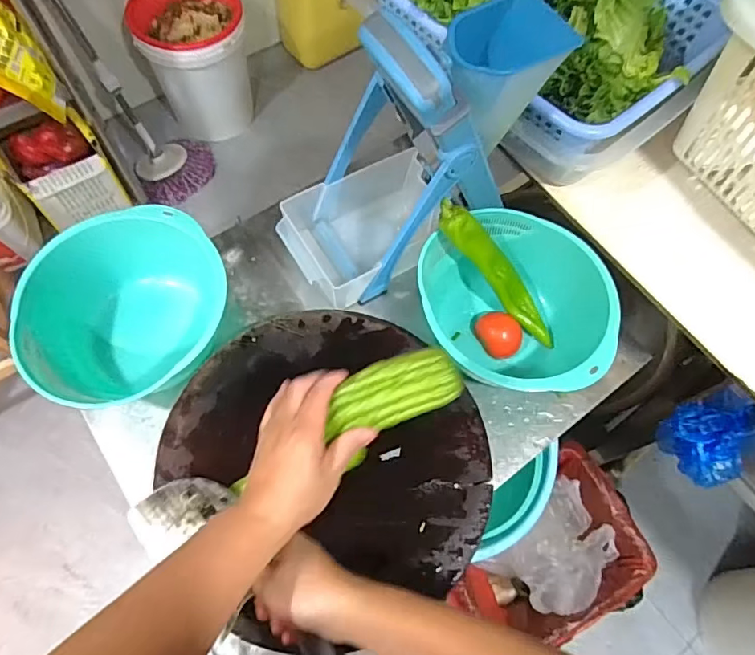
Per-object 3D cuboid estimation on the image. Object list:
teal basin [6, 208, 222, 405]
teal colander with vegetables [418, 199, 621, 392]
[{"bbox_3d":[-0.275,-0.014,0.585,0.207,0.115,0.195,1,66,-3],"label":"teal basin"},{"bbox_3d":[0.157,-0.029,0.601,0.213,0.129,0.199,17,66,4],"label":"teal colander with vegetables"}]

